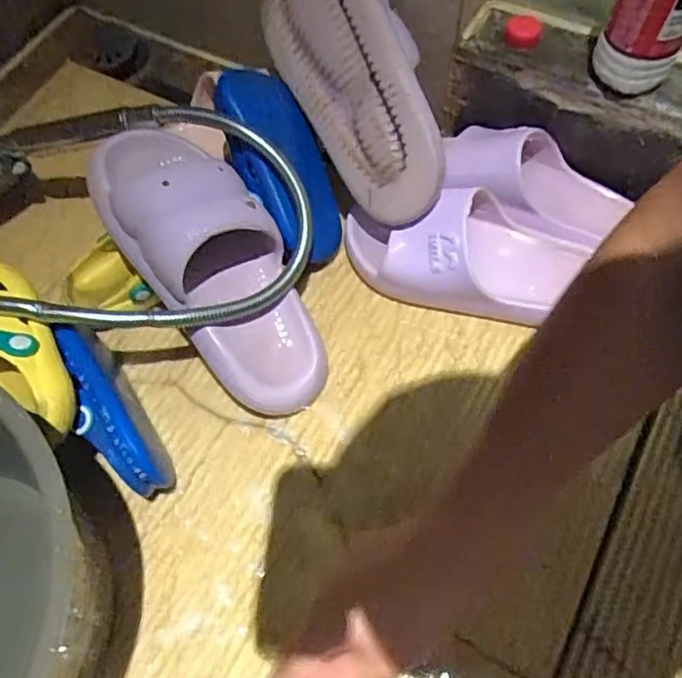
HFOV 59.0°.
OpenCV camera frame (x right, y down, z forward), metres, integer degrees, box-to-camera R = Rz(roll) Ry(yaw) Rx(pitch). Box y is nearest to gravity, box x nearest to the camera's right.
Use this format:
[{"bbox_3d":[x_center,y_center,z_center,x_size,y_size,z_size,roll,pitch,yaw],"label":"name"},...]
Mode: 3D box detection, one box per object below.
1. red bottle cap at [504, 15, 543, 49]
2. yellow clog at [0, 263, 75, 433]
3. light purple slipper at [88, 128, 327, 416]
[{"bbox_3d":[0.163,-0.276,0.540,0.032,0.015,0.032,-1,62,1],"label":"red bottle cap"},{"bbox_3d":[-0.246,0.005,0.441,0.066,0.056,0.162,-27,65,-12],"label":"yellow clog"},{"bbox_3d":[-0.098,-0.061,0.482,0.106,0.079,0.257,-34,94,-13],"label":"light purple slipper"}]

